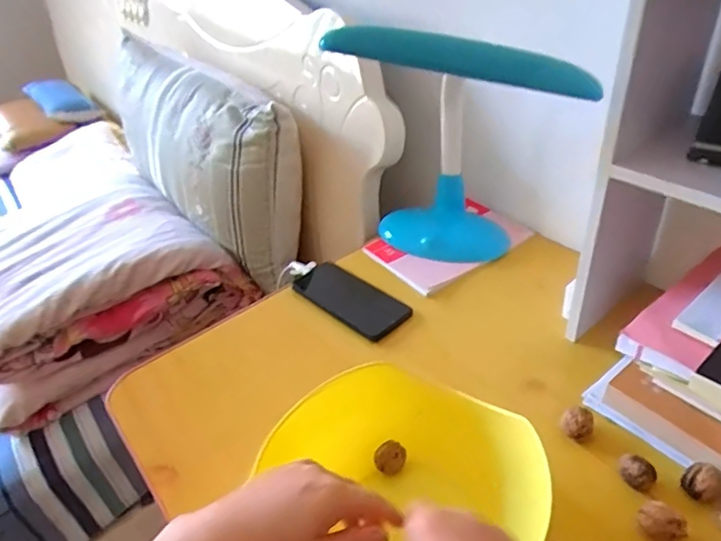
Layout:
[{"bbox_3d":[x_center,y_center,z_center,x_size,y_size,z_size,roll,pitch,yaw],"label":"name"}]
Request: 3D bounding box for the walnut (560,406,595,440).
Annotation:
[{"bbox_3d":[0.202,0.146,0.508,0.028,0.030,0.023,11,40,21],"label":"walnut"}]

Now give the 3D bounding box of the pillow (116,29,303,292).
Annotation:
[{"bbox_3d":[-0.315,-0.233,1.057,0.166,0.279,0.566,-27,42,-26],"label":"pillow"}]

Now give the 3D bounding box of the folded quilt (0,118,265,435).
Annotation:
[{"bbox_3d":[-0.480,0.024,1.000,0.450,0.205,0.328,-25,41,-24],"label":"folded quilt"}]

